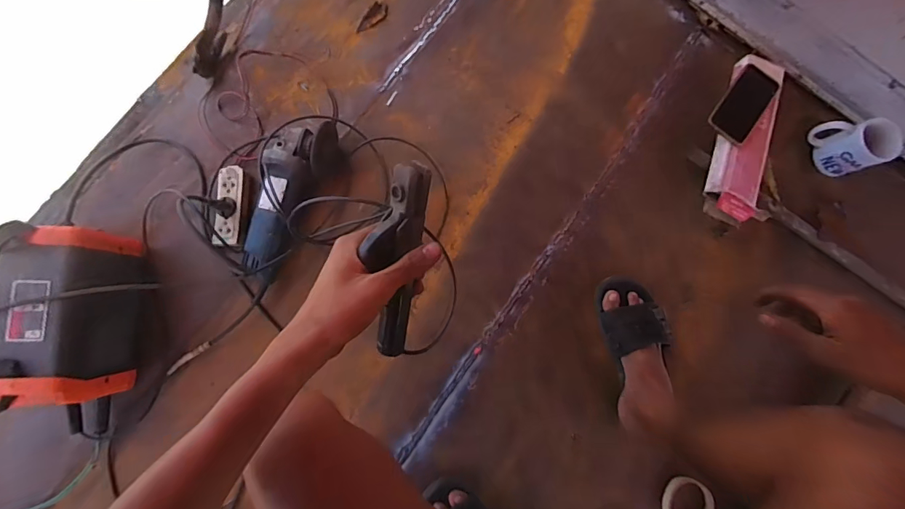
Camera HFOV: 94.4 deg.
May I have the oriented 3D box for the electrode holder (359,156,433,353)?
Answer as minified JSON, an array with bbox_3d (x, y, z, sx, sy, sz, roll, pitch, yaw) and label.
[{"bbox_3d":[-0.052,0.019,0.368,0.044,0.038,0.194,7,122,-4],"label":"electrode holder"}]

